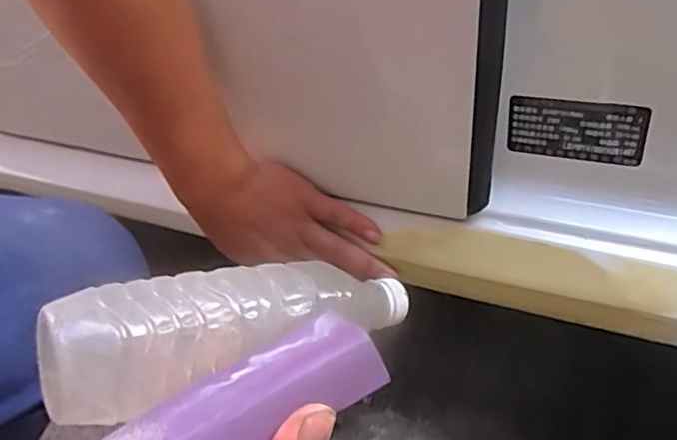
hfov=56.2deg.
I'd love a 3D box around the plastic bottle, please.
[{"bbox_3d":[-0.050,0.059,0.359,0.216,0.052,0.053,-7,29,-37],"label":"plastic bottle"}]

